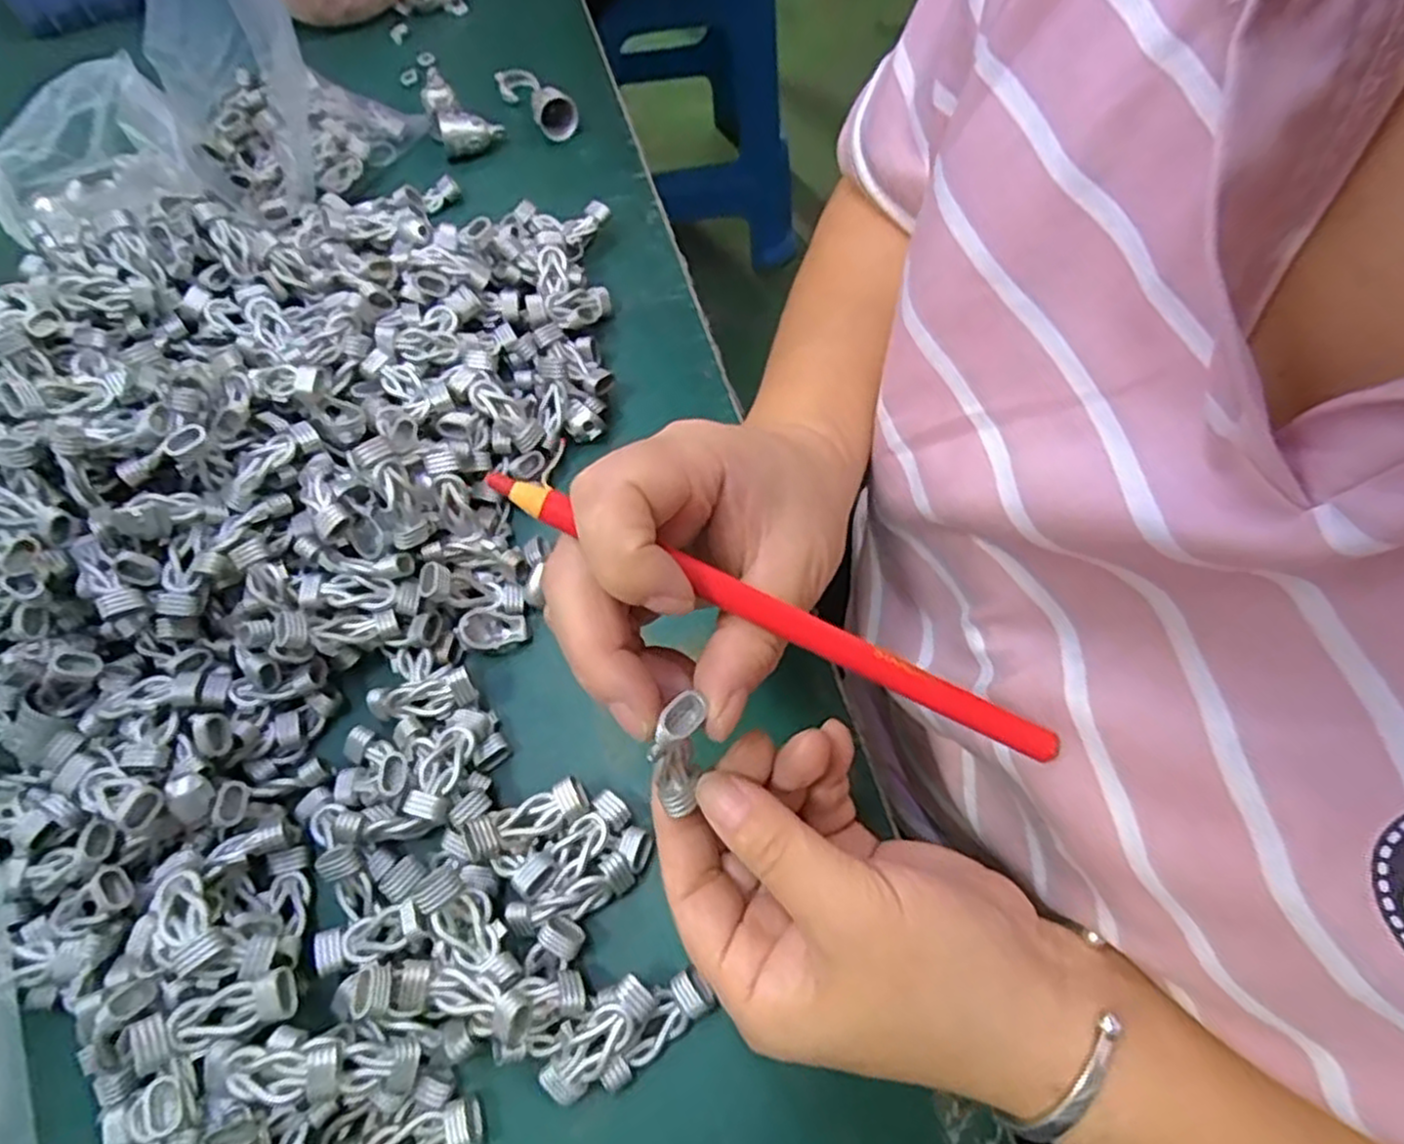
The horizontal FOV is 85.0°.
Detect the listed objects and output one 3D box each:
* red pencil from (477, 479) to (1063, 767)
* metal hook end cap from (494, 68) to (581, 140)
[{"bbox_3d":[0.022,0.012,0.207,0.168,0.005,0.010,26,67,-4],"label":"red pencil"},{"bbox_3d":[-0.103,-0.293,0.472,0.025,0.027,0.062,-33,67,-13],"label":"metal hook end cap"}]

